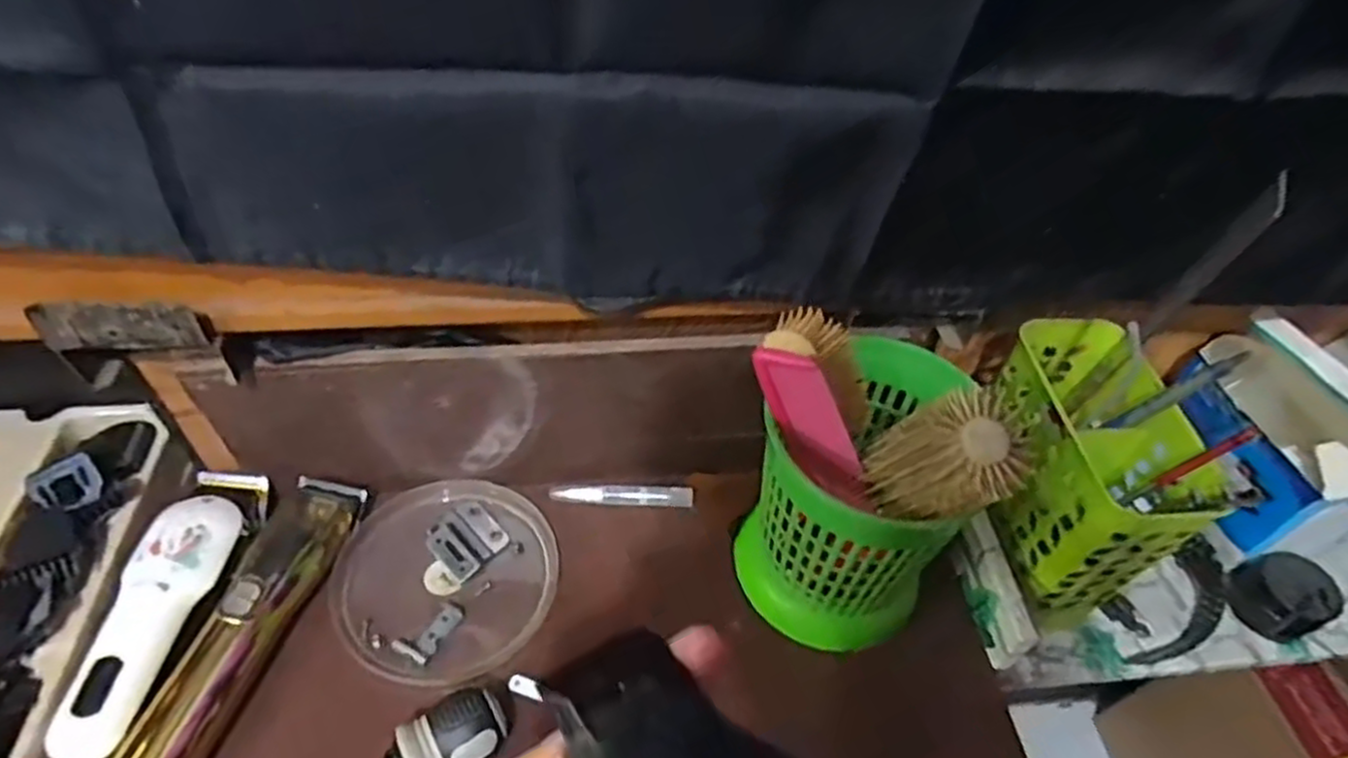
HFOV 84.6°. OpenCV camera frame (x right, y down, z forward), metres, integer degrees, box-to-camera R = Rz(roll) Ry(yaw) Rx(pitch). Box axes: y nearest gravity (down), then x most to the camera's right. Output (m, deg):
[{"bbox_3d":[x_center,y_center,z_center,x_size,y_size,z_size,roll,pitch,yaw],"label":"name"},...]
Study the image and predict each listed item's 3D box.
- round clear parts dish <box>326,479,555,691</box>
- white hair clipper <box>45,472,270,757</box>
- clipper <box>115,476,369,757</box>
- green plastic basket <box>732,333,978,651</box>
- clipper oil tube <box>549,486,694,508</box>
[{"bbox_3d":[-0.142,0.119,0.461,0.132,0.020,0.126,2,48,-3],"label":"round clear parts dish"},{"bbox_3d":[-0.286,0.129,0.421,0.050,0.038,0.179,3,48,-2],"label":"white hair clipper"},{"bbox_3d":[-0.240,0.133,0.422,0.045,0.031,0.184,11,49,5],"label":"clipper"},{"bbox_3d":[0.109,0.072,0.434,0.119,0.143,0.110,2,48,-3],"label":"green plastic basket"},{"bbox_3d":[-0.035,0.079,0.508,0.096,0.011,0.016,4,48,-2],"label":"clipper oil tube"}]

